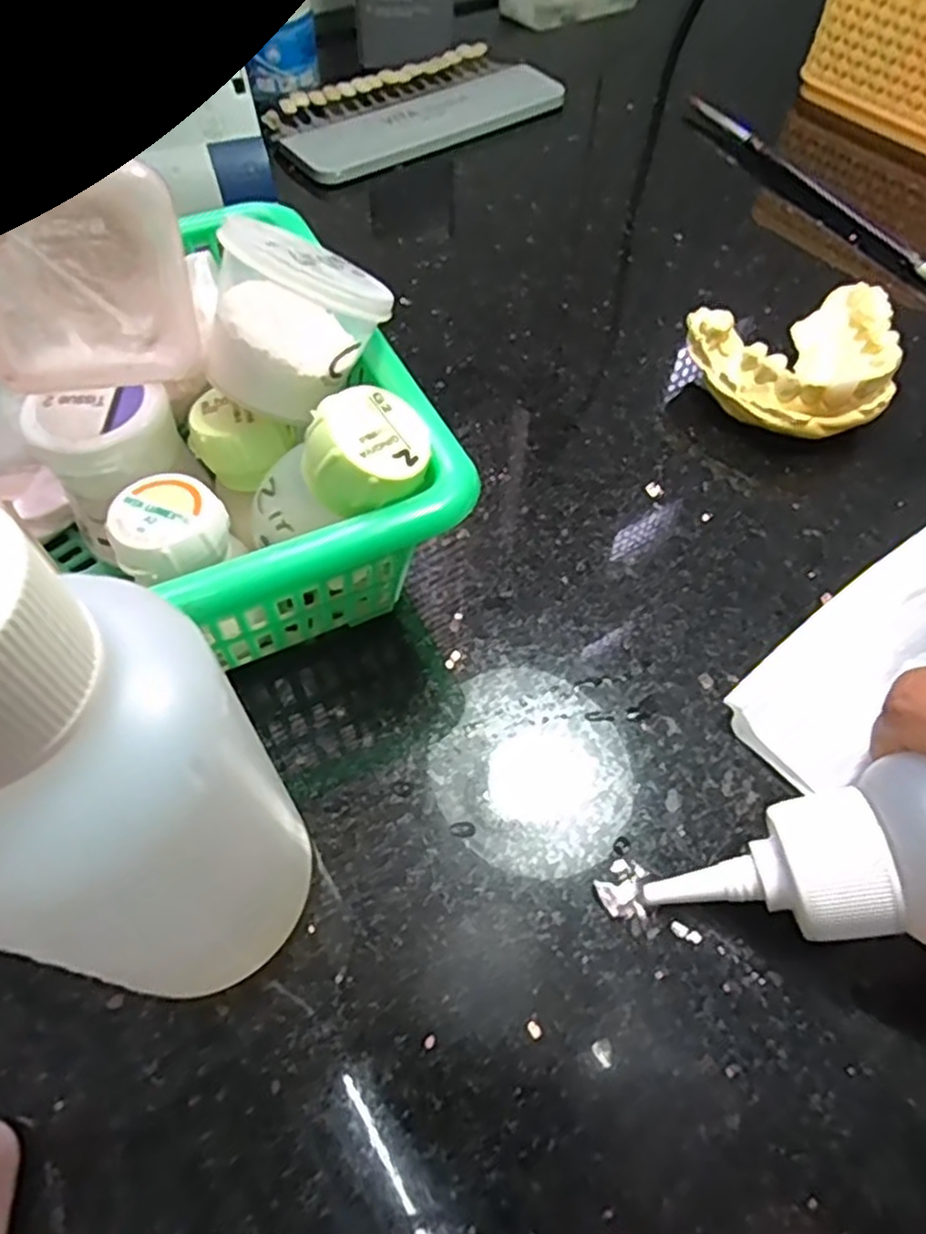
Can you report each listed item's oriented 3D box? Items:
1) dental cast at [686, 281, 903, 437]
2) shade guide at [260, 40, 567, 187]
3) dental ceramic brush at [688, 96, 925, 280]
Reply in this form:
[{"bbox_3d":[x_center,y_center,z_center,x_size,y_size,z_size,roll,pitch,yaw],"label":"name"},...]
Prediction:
[{"bbox_3d":[0.113,-0.082,0.241,0.065,0.028,0.052,-14,59,-11],"label":"dental cast"},{"bbox_3d":[-0.025,-0.251,0.357,0.148,0.010,0.069,-32,64,-21],"label":"shade guide"},{"bbox_3d":[0.159,-0.192,0.326,0.005,0.011,0.184,-22,61,-16],"label":"dental ceramic brush"}]

